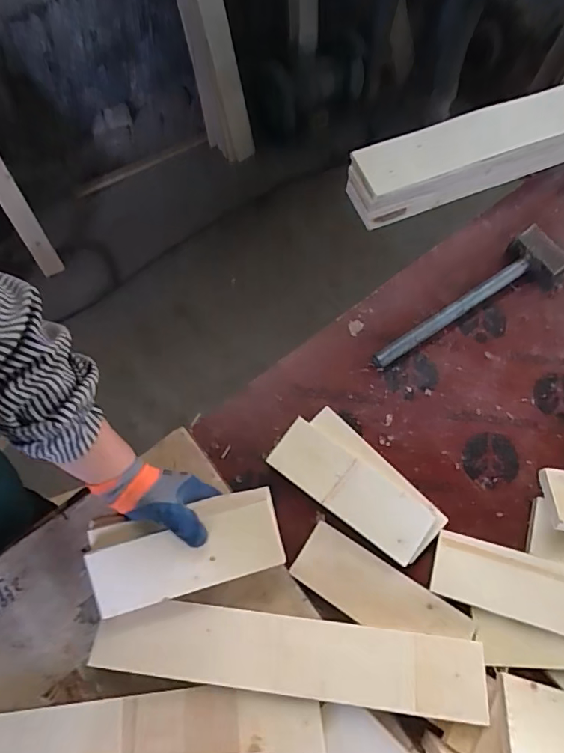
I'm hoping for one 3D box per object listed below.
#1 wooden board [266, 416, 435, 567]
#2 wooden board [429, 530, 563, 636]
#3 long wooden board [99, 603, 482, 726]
[{"bbox_3d":[0.079,0.131,0.563,0.194,0.009,0.067,35,76,15],"label":"wooden board"},{"bbox_3d":[0.267,0.229,0.518,0.194,0.007,0.069,13,67,17],"label":"wooden board"},{"bbox_3d":[0.001,0.288,0.497,0.400,0.012,0.073,4,58,7],"label":"long wooden board"}]

